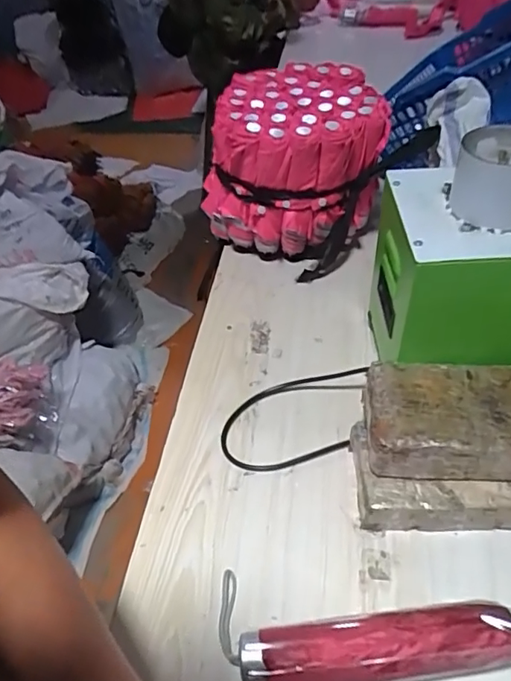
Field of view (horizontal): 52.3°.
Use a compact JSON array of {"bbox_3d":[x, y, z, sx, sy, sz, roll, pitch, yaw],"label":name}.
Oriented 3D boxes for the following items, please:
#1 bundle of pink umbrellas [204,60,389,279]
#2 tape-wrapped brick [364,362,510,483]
[{"bbox_3d":[0.056,-0.254,0.840,0.211,0.258,0.237,-37,54,-26],"label":"bundle of pink umbrellas"},{"bbox_3d":[0.232,0.085,0.540,0.228,0.053,0.113,2,47,8],"label":"tape-wrapped brick"}]

